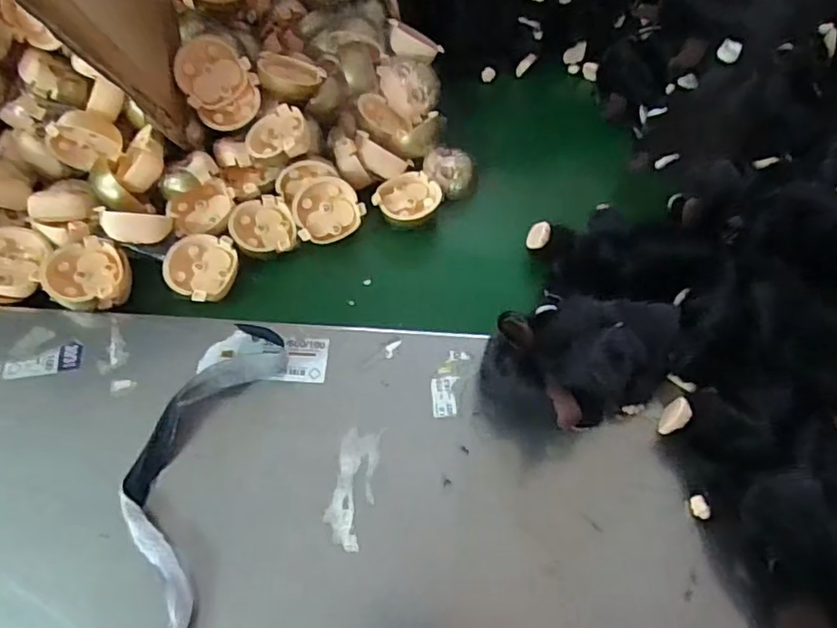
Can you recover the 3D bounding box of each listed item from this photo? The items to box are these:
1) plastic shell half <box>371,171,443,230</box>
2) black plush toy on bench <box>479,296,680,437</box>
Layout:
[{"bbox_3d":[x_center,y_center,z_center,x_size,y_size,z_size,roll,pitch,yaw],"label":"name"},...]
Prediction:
[{"bbox_3d":[-0.009,-0.088,0.462,0.049,0.020,0.043,-28,67,-16],"label":"plastic shell half"},{"bbox_3d":[0.103,0.025,0.354,0.126,0.049,0.078,-20,65,-13],"label":"black plush toy on bench"}]

